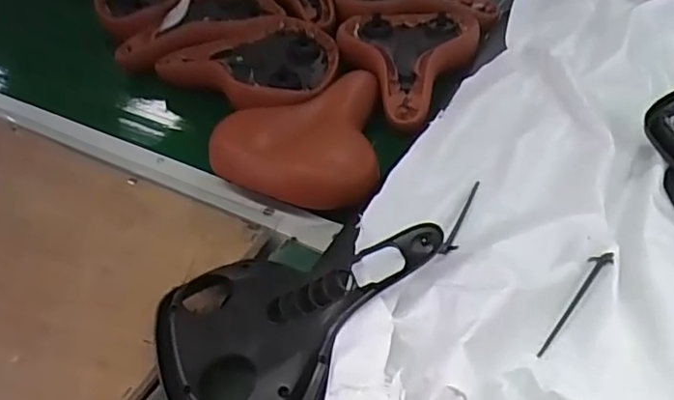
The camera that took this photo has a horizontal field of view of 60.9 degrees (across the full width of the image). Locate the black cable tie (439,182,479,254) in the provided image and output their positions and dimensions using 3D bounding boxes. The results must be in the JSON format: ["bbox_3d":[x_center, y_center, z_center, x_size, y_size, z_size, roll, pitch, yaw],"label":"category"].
[{"bbox_3d":[0.122,0.015,0.559,0.013,0.006,0.111,14,45,19],"label":"black cable tie"}]

